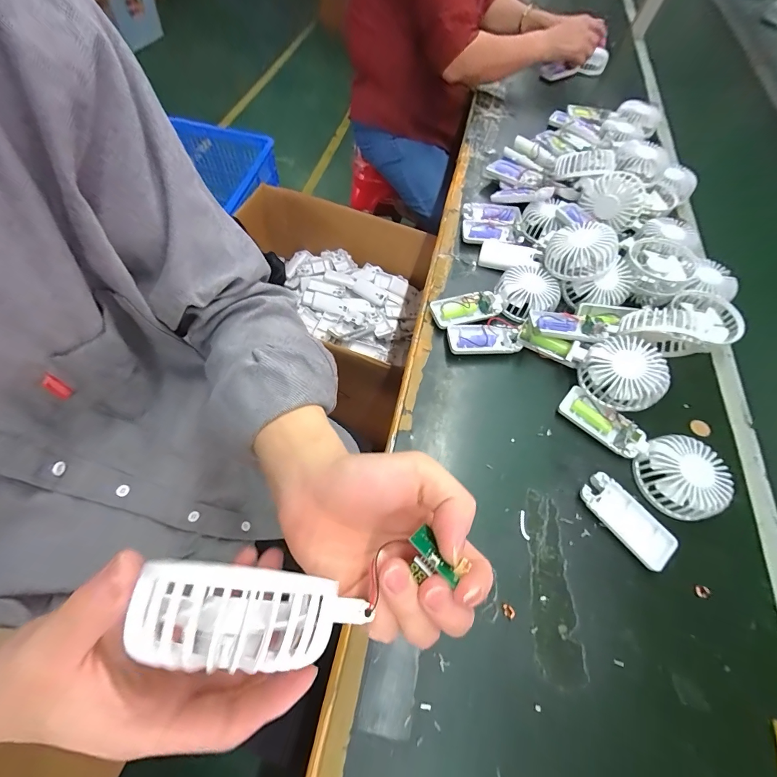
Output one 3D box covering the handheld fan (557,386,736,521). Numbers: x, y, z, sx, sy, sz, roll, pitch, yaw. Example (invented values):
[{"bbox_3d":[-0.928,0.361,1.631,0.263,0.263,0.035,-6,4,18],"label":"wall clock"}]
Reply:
[{"bbox_3d":[0.278,0.070,0.396,0.176,0.034,0.080,32,66,13],"label":"handheld fan"}]

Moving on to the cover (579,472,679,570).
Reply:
[{"bbox_3d":[0.249,0.137,0.373,0.046,0.013,0.098,-35,70,-18],"label":"cover"}]

